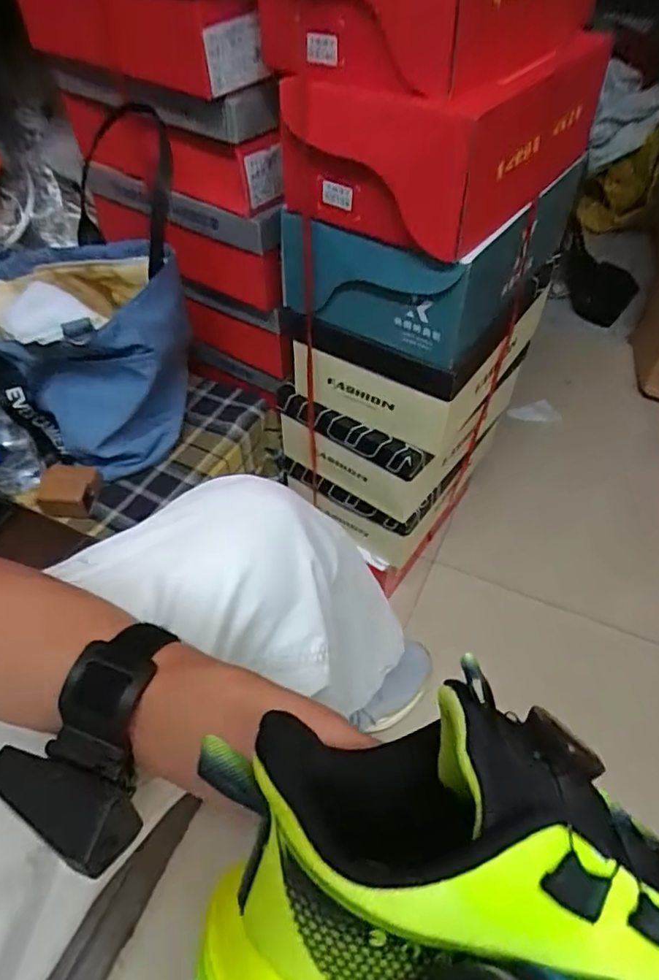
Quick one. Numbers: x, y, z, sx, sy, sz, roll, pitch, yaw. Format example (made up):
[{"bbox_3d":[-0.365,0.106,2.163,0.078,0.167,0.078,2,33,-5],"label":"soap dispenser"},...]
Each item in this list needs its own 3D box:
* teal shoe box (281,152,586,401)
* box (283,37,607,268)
[{"bbox_3d":[0.115,-0.263,0.660,0.212,0.145,0.272,30,54,24],"label":"teal shoe box"},{"bbox_3d":[0.112,-0.345,0.556,0.181,0.119,0.293,30,54,24],"label":"box"}]

